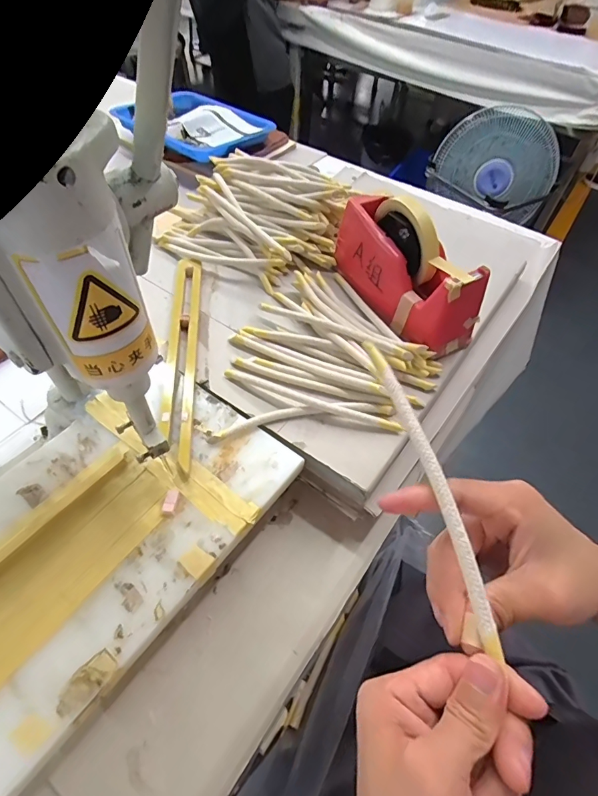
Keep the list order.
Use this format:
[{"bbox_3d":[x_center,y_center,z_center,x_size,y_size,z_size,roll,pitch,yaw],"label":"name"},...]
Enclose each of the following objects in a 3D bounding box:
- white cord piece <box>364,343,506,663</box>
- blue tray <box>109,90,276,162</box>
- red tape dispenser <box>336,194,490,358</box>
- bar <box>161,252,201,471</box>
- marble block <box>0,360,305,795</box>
[{"bbox_3d":[0.077,0.045,0.250,0.010,0.014,0.190,-11,66,-13],"label":"white cord piece"},{"bbox_3d":[-0.205,-0.547,0.851,0.289,0.034,0.207,35,58,19],"label":"blue tray"},{"bbox_3d":[0.121,-0.157,0.487,0.069,0.105,0.202,-24,59,-22],"label":"red tape dispenser"},{"bbox_3d":[-0.129,-0.058,0.473,0.031,0.011,0.304,-2,54,-7],"label":"bar"},{"bbox_3d":[-0.162,0.099,0.356,0.198,0.014,0.293,33,57,18],"label":"marble block"}]

